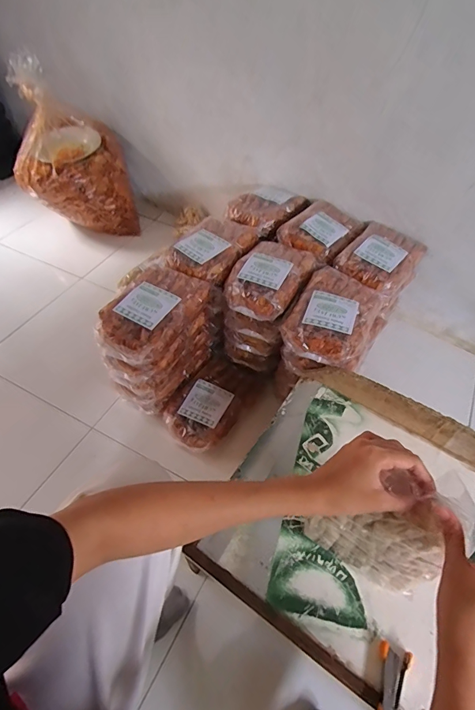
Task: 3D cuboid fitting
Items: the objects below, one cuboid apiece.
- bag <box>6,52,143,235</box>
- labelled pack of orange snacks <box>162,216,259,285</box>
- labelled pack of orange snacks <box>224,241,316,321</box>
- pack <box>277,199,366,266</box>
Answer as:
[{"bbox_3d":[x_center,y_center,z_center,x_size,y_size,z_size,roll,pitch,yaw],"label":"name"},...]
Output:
[{"bbox_3d":[-0.547,-0.650,1.257,0.353,0.433,0.248,-6,51,-7],"label":"bag"},{"bbox_3d":[-0.056,-0.263,0.909,0.158,0.045,0.234,20,53,14],"label":"labelled pack of orange snacks"},{"bbox_3d":[0.076,-0.184,0.857,0.149,0.045,0.238,23,54,16],"label":"labelled pack of orange snacks"},{"bbox_3d":[0.220,-0.325,0.968,0.157,0.039,0.216,29,56,20],"label":"pack"}]

